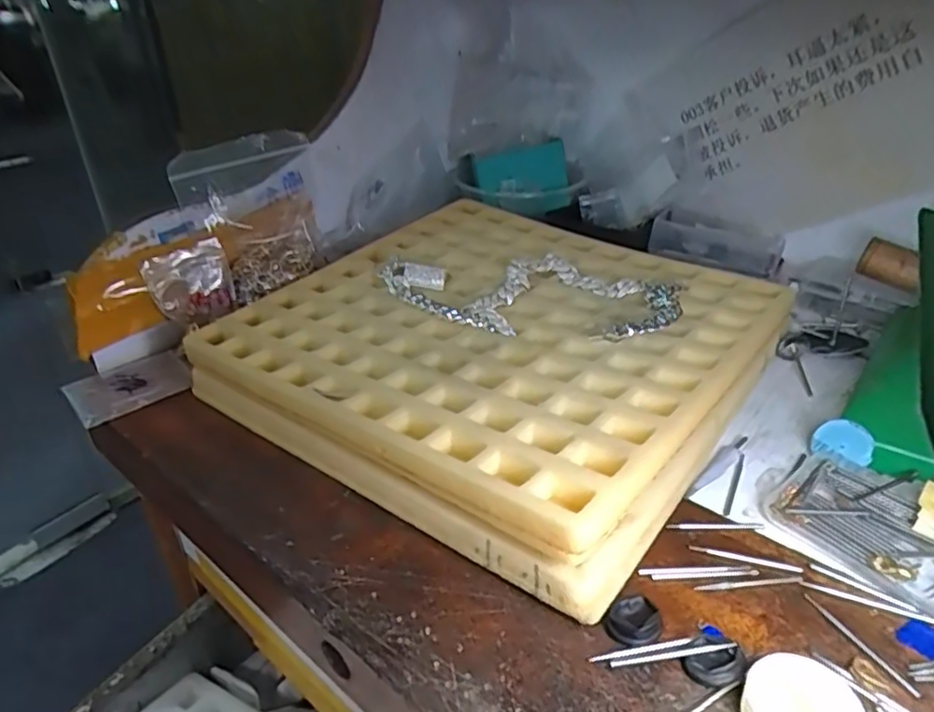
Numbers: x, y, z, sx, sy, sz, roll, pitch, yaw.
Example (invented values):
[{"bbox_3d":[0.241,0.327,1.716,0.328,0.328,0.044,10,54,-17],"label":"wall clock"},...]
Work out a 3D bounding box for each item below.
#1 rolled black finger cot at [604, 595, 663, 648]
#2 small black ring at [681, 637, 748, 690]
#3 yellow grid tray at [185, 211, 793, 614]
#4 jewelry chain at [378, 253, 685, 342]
[{"bbox_3d":[0.059,0.093,0.224,0.018,0.008,0.017,-1,31,1],"label":"rolled black finger cot"},{"bbox_3d":[0.082,0.101,0.210,0.018,0.009,0.016,15,35,26],"label":"small black ring"},{"bbox_3d":[0.023,-0.009,0.366,0.267,0.044,0.255,21,37,33],"label":"yellow grid tray"},{"bbox_3d":[0.033,-0.040,0.379,0.179,0.010,0.091,8,32,16],"label":"jewelry chain"}]

